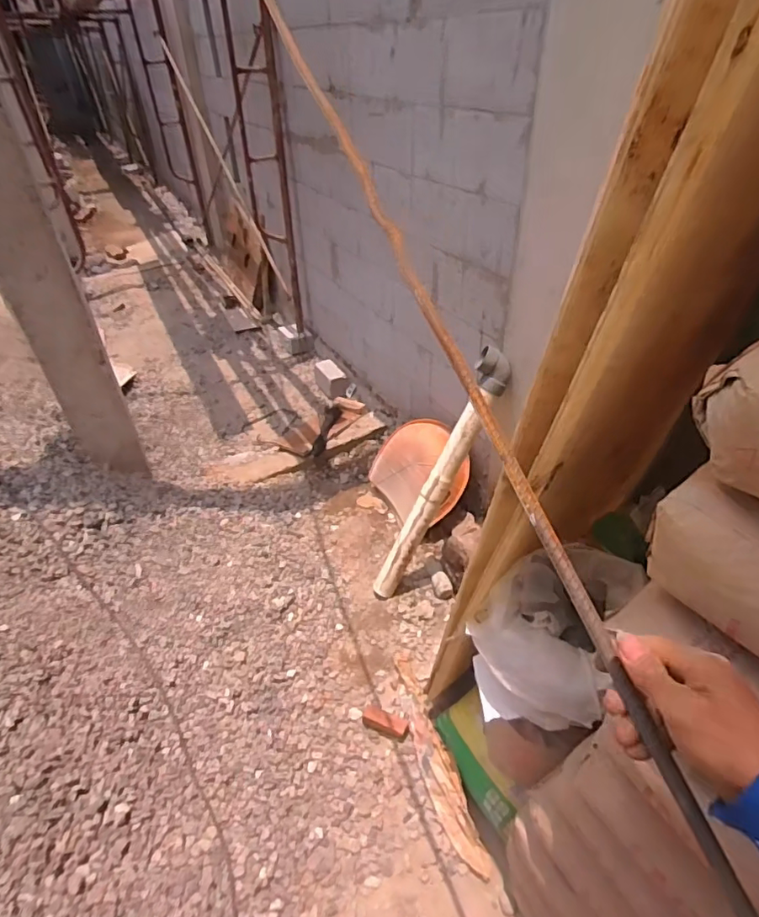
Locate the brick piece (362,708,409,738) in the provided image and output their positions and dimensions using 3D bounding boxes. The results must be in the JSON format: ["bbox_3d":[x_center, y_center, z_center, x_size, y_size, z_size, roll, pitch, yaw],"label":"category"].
[{"bbox_3d":[0.016,0.732,1.451,0.130,0.034,0.045,13,42,18],"label":"brick piece"}]

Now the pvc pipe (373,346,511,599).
[{"bbox_3d":[0.176,0.083,1.644,0.085,0.890,0.098,6,25,-45],"label":"pvc pipe"}]

